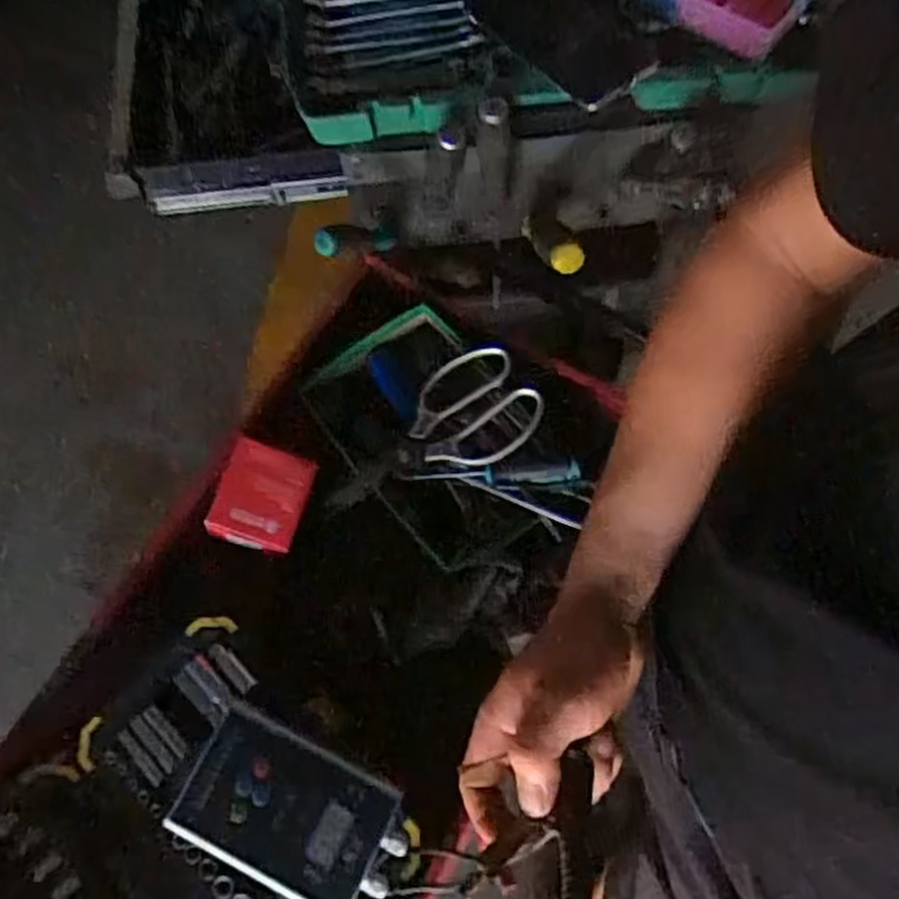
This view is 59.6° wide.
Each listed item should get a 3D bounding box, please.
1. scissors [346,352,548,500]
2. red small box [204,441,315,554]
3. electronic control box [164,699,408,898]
[{"bbox_3d":[-0.012,-0.009,0.666,0.182,0.018,0.092,-37,80,-1],"label":"scissors"},{"bbox_3d":[-0.155,0.039,0.657,0.071,0.034,0.079,13,72,8],"label":"red small box"},{"bbox_3d":[-0.112,0.258,0.556,0.154,0.032,0.093,24,74,12],"label":"electronic control box"}]

